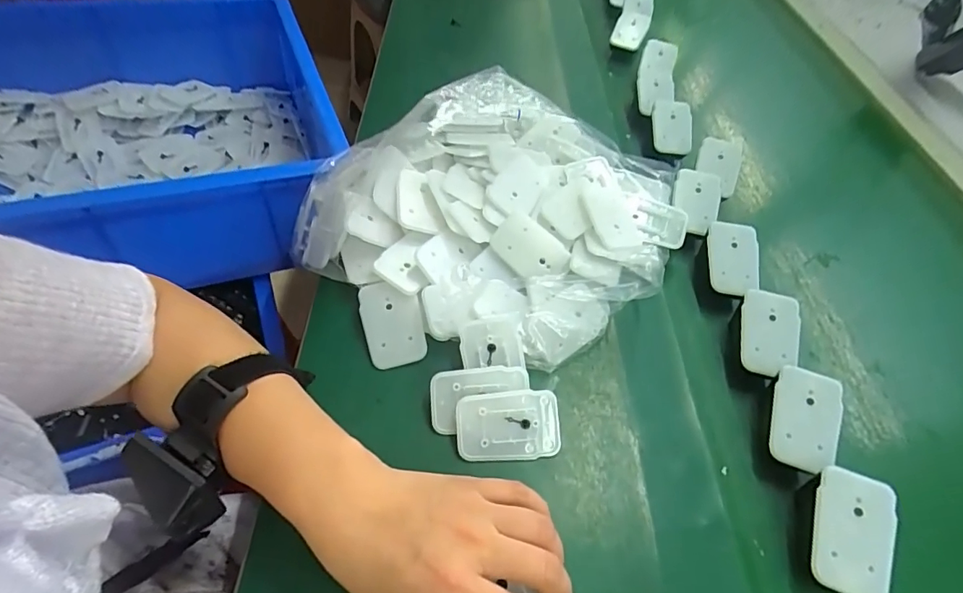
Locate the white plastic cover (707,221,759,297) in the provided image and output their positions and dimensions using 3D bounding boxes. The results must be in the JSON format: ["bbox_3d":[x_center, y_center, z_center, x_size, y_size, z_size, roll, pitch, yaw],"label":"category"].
[{"bbox_3d":[0.221,-0.034,0.430,0.044,0.007,0.065,4,78,5],"label":"white plastic cover"}]

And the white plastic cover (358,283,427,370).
[{"bbox_3d":[-0.068,0.021,0.377,0.045,0.004,0.065,-11,73,-6],"label":"white plastic cover"}]

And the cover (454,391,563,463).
[{"bbox_3d":[0.019,0.088,0.336,0.070,0.008,0.044,-3,78,-3],"label":"cover"}]

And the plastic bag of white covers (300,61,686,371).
[{"bbox_3d":[0.014,-0.086,0.439,0.322,0.093,0.294,-31,61,-26],"label":"plastic bag of white covers"}]

